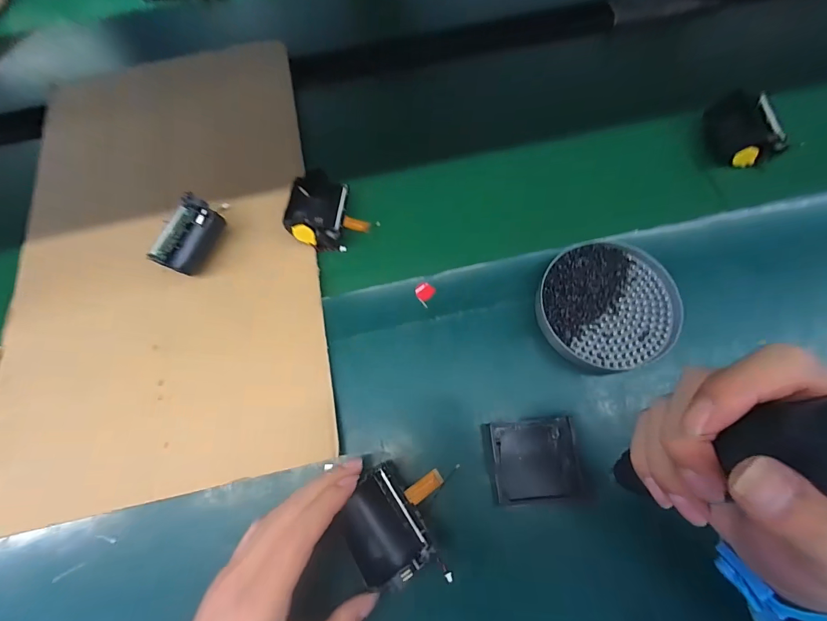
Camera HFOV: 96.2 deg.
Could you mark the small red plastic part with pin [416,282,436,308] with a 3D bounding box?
[{"bbox_3d":[0.010,-0.016,0.344,0.018,0.004,0.019,34,75,12],"label":"small red plastic part with pin"}]

